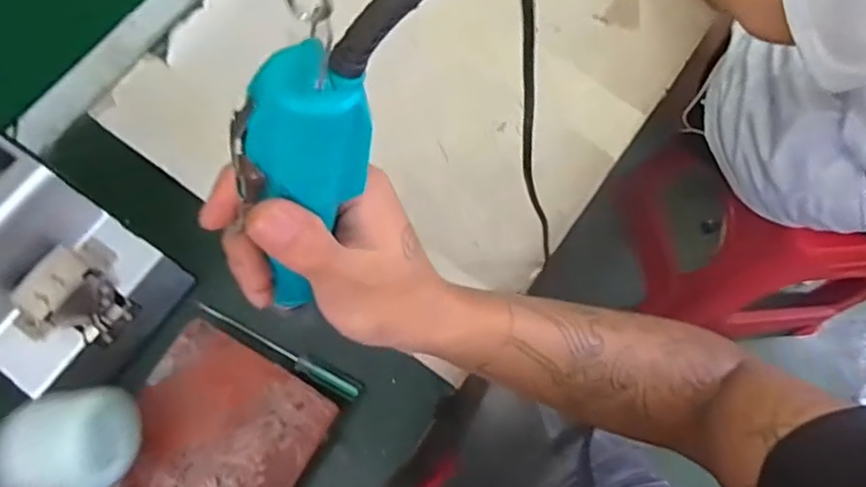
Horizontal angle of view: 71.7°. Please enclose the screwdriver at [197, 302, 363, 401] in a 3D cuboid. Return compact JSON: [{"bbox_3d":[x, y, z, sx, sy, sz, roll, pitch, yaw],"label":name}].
[{"bbox_3d":[-0.124,0.084,0.473,0.146,0.016,0.014,26,73,6],"label":"screwdriver"}]

